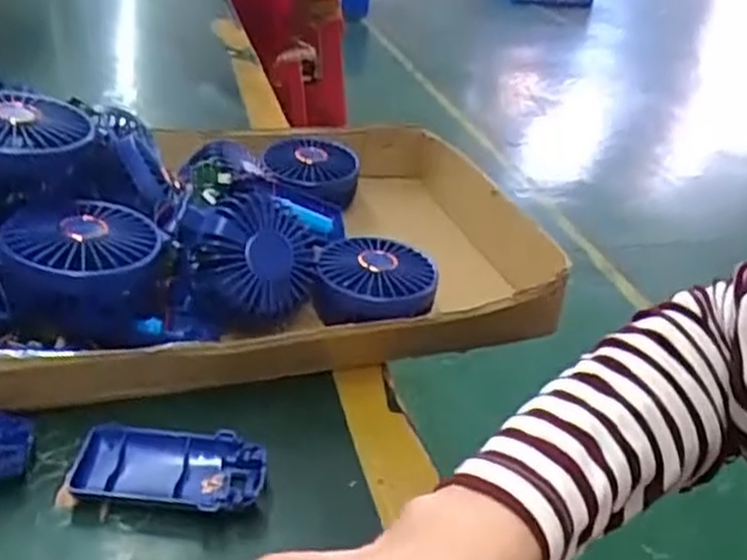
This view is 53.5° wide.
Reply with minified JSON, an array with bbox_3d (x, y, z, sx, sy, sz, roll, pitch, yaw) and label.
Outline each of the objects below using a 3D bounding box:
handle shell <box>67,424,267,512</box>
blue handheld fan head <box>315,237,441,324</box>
[{"bbox_3d":[-0.107,0.101,0.387,0.097,0.020,0.047,5,31,-1],"label":"handle shell"},{"bbox_3d":[0.002,-0.004,0.522,0.081,0.024,0.076,6,31,0],"label":"blue handheld fan head"}]

